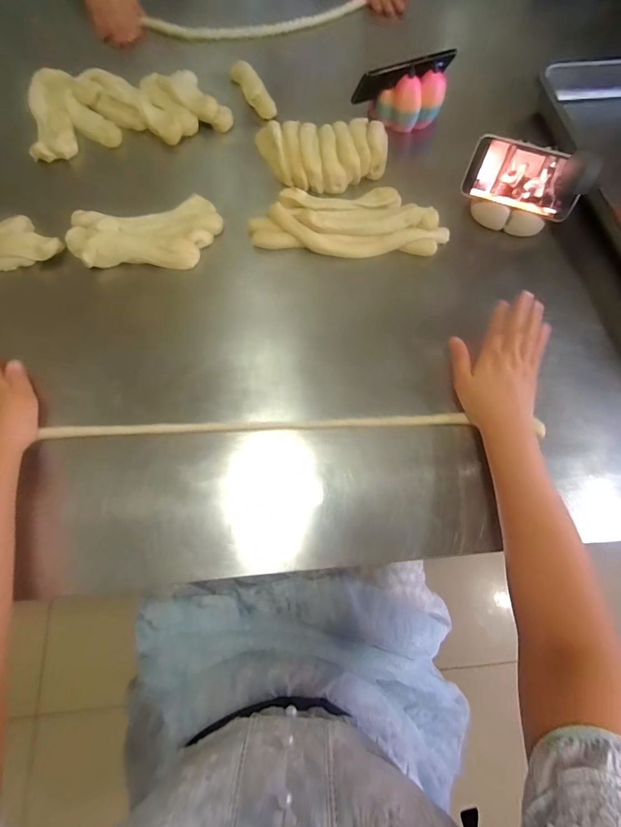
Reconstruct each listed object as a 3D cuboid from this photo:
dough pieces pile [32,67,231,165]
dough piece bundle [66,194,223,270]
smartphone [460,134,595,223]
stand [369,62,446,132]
[{"bbox_3d":[-0.295,-0.501,0.619,0.299,0.052,0.172,-12,72,-5],"label":"dough pieces pile"},{"bbox_3d":[-0.228,-0.251,0.517,0.199,0.025,0.109,-5,71,-3],"label":"dough piece bundle"},{"bbox_3d":[0.301,-0.331,0.526,0.154,0.077,0.014,17,31,4],"label":"smartphone"},{"bbox_3d":[0.157,-0.502,0.599,0.109,0.069,0.052,-4,71,-3],"label":"stand"}]

